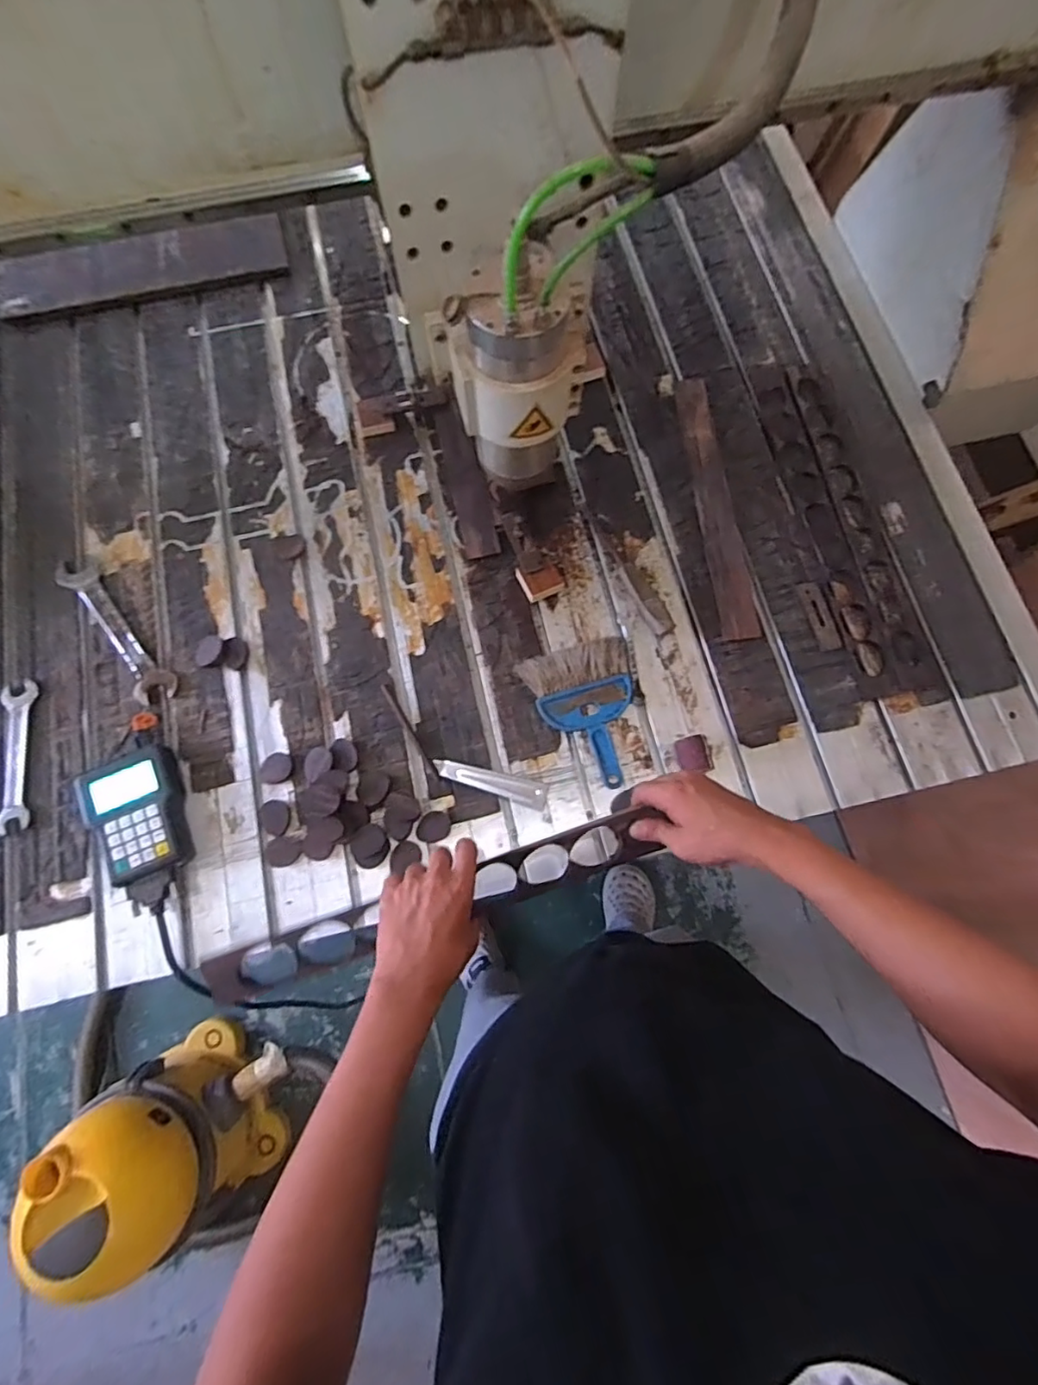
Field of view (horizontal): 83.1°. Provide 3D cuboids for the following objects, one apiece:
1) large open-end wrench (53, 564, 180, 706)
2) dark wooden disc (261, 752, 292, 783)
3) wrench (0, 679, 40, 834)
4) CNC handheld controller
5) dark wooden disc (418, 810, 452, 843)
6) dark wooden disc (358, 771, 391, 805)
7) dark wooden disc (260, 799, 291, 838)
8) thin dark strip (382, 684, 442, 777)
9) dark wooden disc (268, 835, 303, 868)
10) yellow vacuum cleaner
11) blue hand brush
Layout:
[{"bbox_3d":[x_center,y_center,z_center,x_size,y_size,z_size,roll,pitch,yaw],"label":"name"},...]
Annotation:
[{"bbox_3d":[-0.539,-0.084,0.783,0.051,0.009,0.247,-39,79,-10],"label":"large open-end wrench"},{"bbox_3d":[-0.303,0.096,0.736,0.035,0.010,0.039,25,77,6],"label":"dark wooden disc"},{"bbox_3d":[-0.630,0.077,0.735,0.039,0.007,0.187,-9,76,-3],"label":"wrench"},{"bbox_3d":[-0.453,0.163,0.702,0.110,0.039,0.183,-26,77,-7],"label":"CNC handheld controller"},{"bbox_3d":[-0.104,0.165,0.717,0.042,0.004,0.035,-18,76,-5],"label":"dark wooden disc"},{"bbox_3d":[-0.178,0.117,0.723,0.039,0.009,0.040,0,75,0],"label":"dark wooden disc"},{"bbox_3d":[-0.299,0.153,0.721,0.035,0.004,0.044,-21,76,-6],"label":"dark wooden disc"},{"bbox_3d":[-0.139,0.049,0.748,0.010,0.008,0.143,-31,78,-8],"label":"thin dark strip"},{"bbox_3d":[-0.285,0.193,0.713,0.043,0.006,0.036,-17,76,-5],"label":"dark wooden disc"},{"bbox_3d":[-0.627,0.826,1.091,0.309,0.390,0.307,7,74,1],"label":"yellow vacuum cleaner"},{"bbox_3d":[0.092,0.027,0.746,0.136,0.025,0.177,-16,76,-4],"label":"blue hand brush"}]

